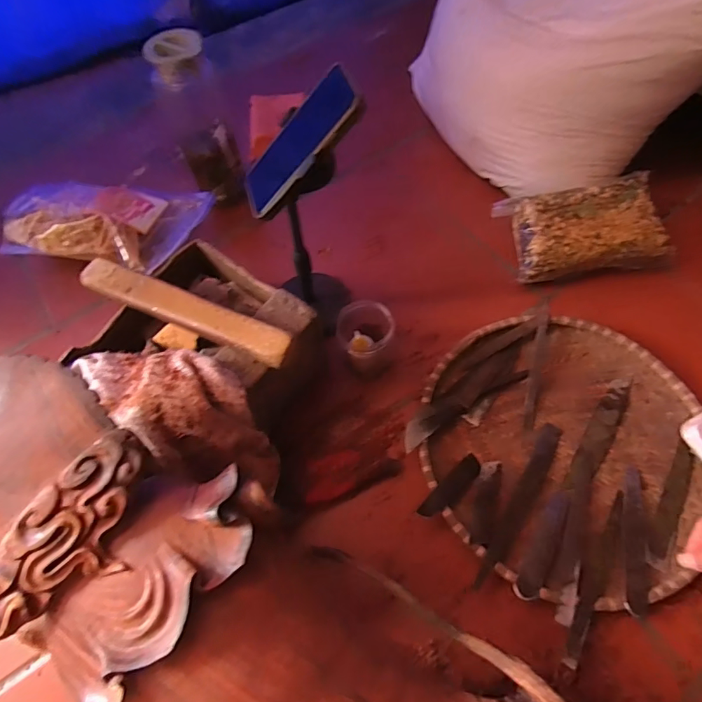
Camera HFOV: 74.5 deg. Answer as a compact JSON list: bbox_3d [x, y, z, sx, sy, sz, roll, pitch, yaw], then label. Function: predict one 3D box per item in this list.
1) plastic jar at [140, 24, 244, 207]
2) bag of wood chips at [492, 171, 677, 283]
[{"bbox_3d":[-0.226,-0.342,0.706,0.088,0.228,0.087,-1,61,2],"label":"plastic jar"},{"bbox_3d":[0.344,-0.176,0.682,0.230,0.083,0.139,-5,61,0],"label":"bag of wood chips"}]

